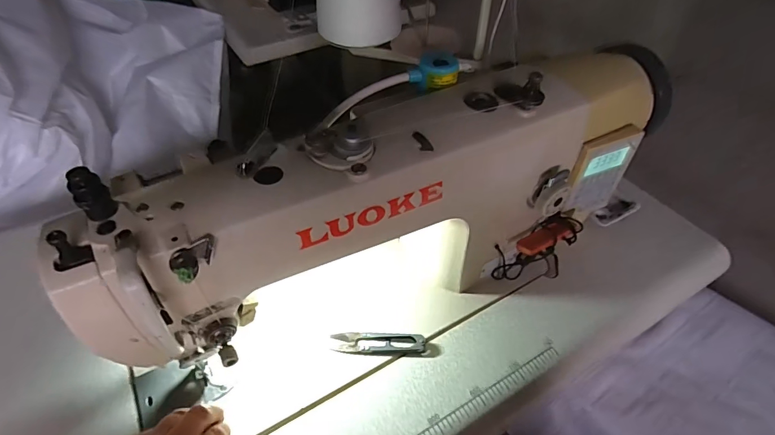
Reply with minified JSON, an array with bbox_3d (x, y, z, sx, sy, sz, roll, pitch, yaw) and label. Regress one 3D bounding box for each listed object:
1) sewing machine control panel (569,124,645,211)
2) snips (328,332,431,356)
[{"bbox_3d":[0.229,-0.045,0.462,0.080,0.098,0.018,-22,51,-20],"label":"sewing machine control panel"},{"bbox_3d":[-0.008,0.134,0.450,0.101,0.010,0.021,2,47,1],"label":"snips"}]

